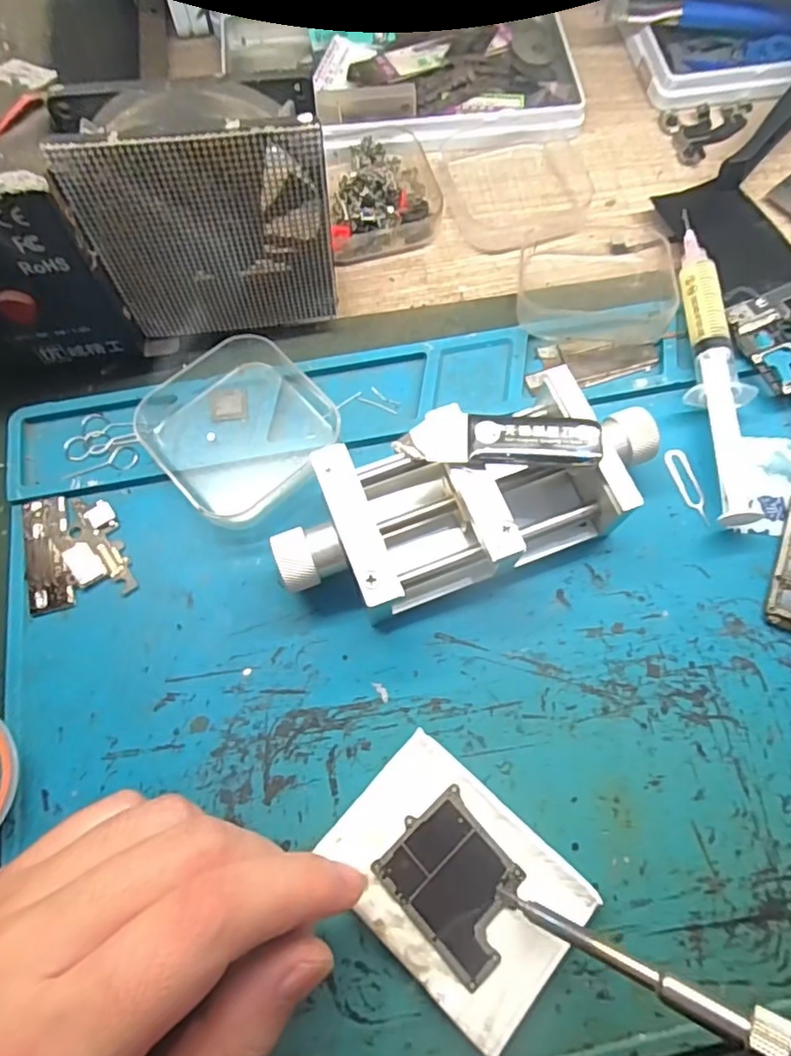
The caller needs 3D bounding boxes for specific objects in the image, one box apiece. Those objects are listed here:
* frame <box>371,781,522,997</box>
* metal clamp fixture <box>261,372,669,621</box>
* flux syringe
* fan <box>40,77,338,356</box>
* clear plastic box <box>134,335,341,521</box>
[{"bbox_3d":[0.019,0.107,0.175,0.033,0.004,0.042,-42,75,-13],"label":"frame"},{"bbox_3d":[0.026,-0.010,0.206,0.134,0.032,0.056,-22,72,-7],"label":"metal clamp fixture"},{"bbox_3d":[0.126,-0.066,0.233,0.020,0.016,0.138,3,70,2],"label":"flux syringe"},{"bbox_3d":[-0.064,-0.106,0.207,0.079,0.084,0.025,-14,68,-7],"label":"fan"},{"bbox_3d":[-0.062,-0.042,0.225,0.063,0.016,0.064,-42,75,-13],"label":"clear plastic box"}]

